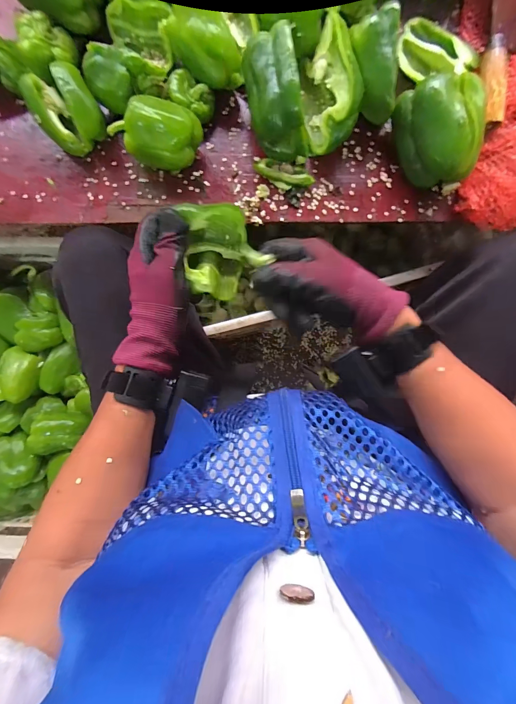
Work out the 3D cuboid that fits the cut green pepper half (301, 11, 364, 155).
[{"bbox_3d":[0.089,-0.315,0.385,0.060,0.082,0.118,-11,90,2],"label":"cut green pepper half"}]

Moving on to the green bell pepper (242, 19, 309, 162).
[{"bbox_3d":[0.022,-0.303,0.383,0.065,0.088,0.117,-14,90,2],"label":"green bell pepper"}]

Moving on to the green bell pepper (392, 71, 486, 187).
[{"bbox_3d":[0.219,-0.261,0.380,0.084,0.079,0.108,-16,90,2],"label":"green bell pepper"}]

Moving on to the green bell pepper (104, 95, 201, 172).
[{"bbox_3d":[-0.125,-0.269,0.399,0.107,0.072,0.061,0,90,2],"label":"green bell pepper"}]

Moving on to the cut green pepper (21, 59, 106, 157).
[{"bbox_3d":[-0.240,-0.303,0.402,0.074,0.064,0.078,-30,89,2],"label":"cut green pepper"}]

